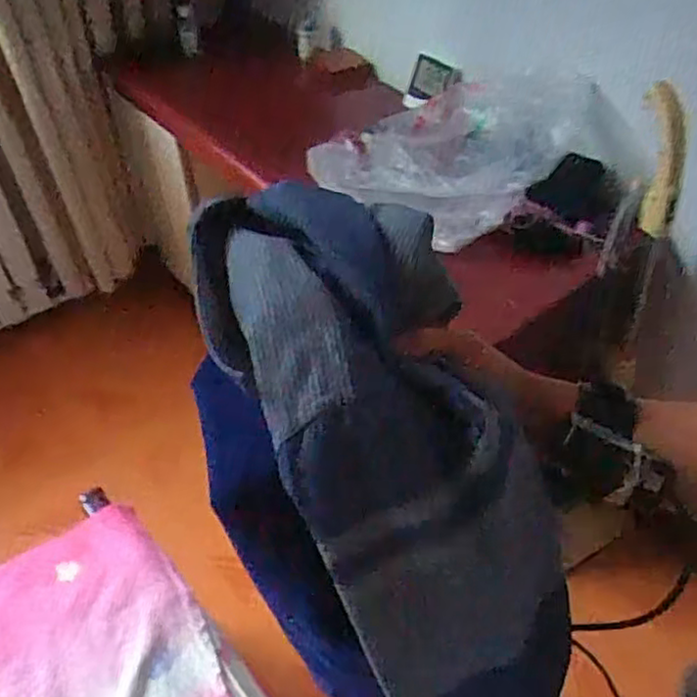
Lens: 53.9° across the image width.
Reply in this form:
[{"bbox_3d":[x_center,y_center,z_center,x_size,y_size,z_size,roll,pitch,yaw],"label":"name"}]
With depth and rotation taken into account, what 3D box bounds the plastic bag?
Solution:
[{"bbox_3d":[0.146,-0.327,1.070,0.326,0.138,0.306,32,55,27],"label":"plastic bag"}]

